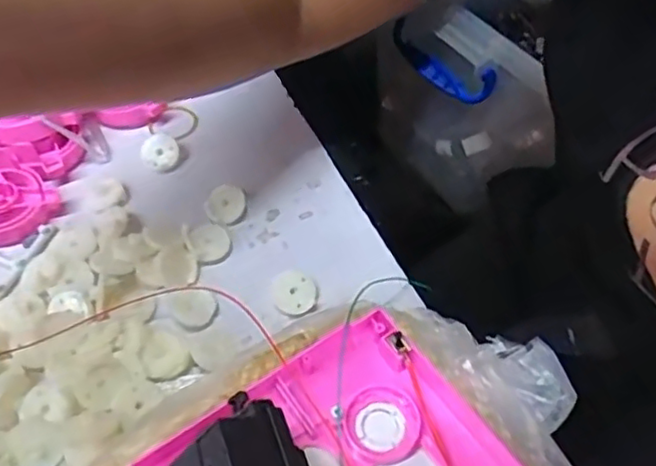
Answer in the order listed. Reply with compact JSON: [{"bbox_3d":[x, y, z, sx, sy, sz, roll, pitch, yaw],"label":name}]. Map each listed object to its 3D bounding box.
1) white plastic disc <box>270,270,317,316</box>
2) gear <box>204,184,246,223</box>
[{"bbox_3d":[-0.018,0.029,0.334,0.023,0.007,0.025,1,53,-2],"label":"white plastic disc"},{"bbox_3d":[-0.058,-0.016,0.366,0.022,0.008,0.025,-13,54,-13],"label":"gear"}]

